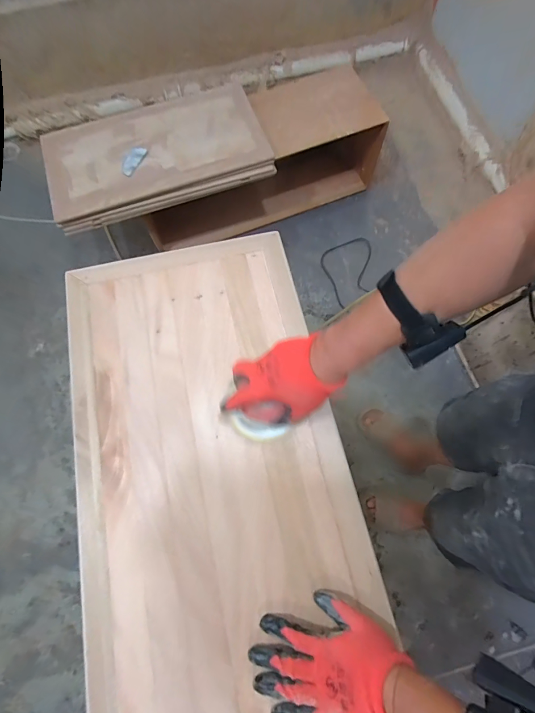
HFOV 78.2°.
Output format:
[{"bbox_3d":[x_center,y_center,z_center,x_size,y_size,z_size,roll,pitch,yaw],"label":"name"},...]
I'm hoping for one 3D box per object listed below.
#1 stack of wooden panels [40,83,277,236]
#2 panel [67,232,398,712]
[{"bbox_3d":[-0.385,-0.716,1.141,0.741,0.091,0.418,-20,75,-5],"label":"stack of wooden panels"},{"bbox_3d":[-0.088,0.150,0.498,0.391,0.032,0.733,-13,74,-3],"label":"panel"}]

